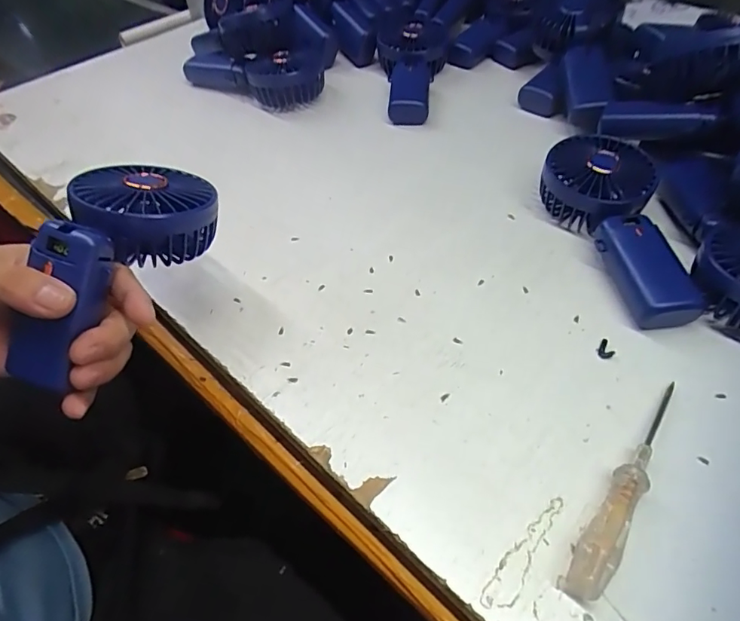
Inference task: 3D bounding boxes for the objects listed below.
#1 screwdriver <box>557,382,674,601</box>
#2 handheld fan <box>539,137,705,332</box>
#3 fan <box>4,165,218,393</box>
[{"bbox_3d":[0.143,0.090,0.262,0.018,0.019,0.142,31,58,26],"label":"screwdriver"},{"bbox_3d":[0.199,-0.068,0.373,0.076,0.045,0.174,-12,50,-6],"label":"handheld fan"},{"bbox_3d":[-0.159,-0.031,0.289,0.067,0.059,0.155,20,66,20],"label":"fan"}]

